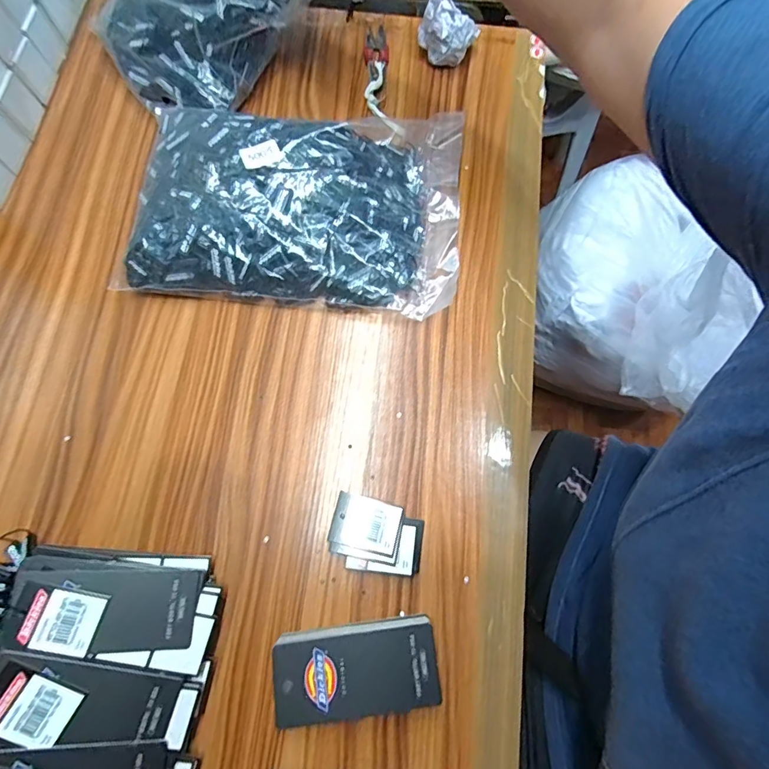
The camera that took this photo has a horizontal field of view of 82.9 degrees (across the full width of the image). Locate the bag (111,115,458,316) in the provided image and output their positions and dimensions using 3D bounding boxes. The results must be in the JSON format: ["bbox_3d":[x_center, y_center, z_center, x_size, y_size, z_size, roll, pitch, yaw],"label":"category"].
[{"bbox_3d":[-0.068,-0.160,0.377,0.267,0.058,0.178,6,75,1],"label":"bag"}]

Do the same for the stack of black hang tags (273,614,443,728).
[{"bbox_3d":[-0.019,0.195,0.300,0.107,0.027,0.052,-5,75,-2],"label":"stack of black hang tags"}]

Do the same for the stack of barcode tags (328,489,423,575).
[{"bbox_3d":[-0.006,0.114,0.331,0.069,0.010,0.050,14,75,3],"label":"stack of barcode tags"}]

